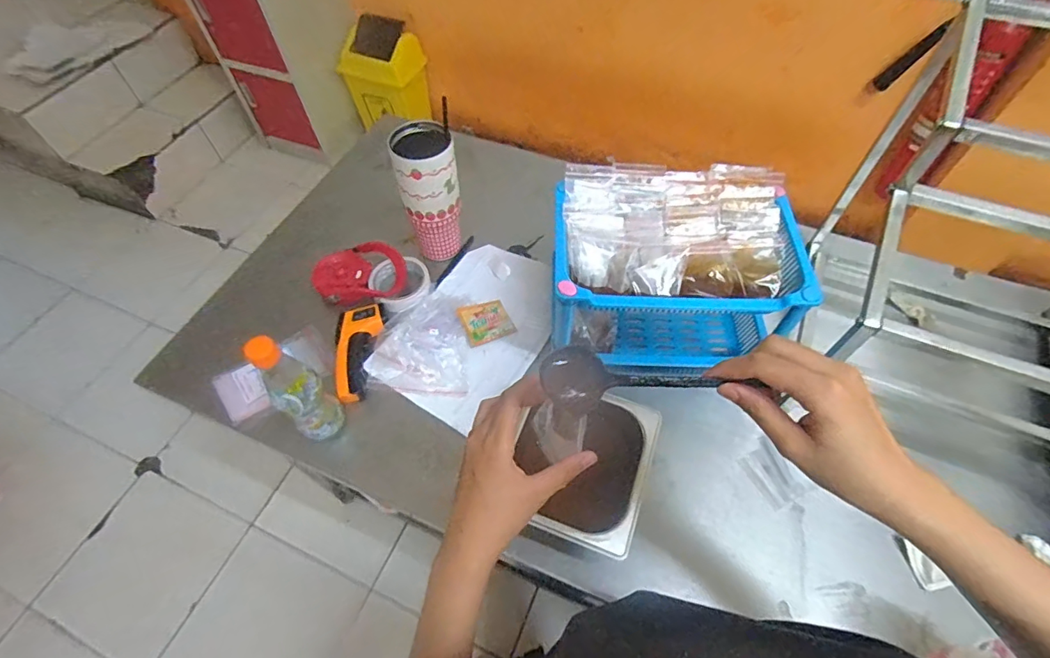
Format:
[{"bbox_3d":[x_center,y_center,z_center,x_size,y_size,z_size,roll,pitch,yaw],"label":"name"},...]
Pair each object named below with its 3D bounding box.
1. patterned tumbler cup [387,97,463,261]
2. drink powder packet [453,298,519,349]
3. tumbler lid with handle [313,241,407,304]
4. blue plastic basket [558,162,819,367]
[{"bbox_3d":[-0.144,-0.213,0.771,0.090,0.205,0.084,-13,59,-7],"label":"patterned tumbler cup"},{"bbox_3d":[-0.060,-0.013,0.778,0.076,0.019,0.073,-21,60,-11],"label":"drink powder packet"},{"bbox_3d":[-0.270,-0.090,0.813,0.144,0.047,0.099,-17,59,-9],"label":"tumbler lid with handle"},{"bbox_3d":[0.191,-0.078,0.691,0.293,0.196,0.211,0,58,2],"label":"blue plastic basket"}]

